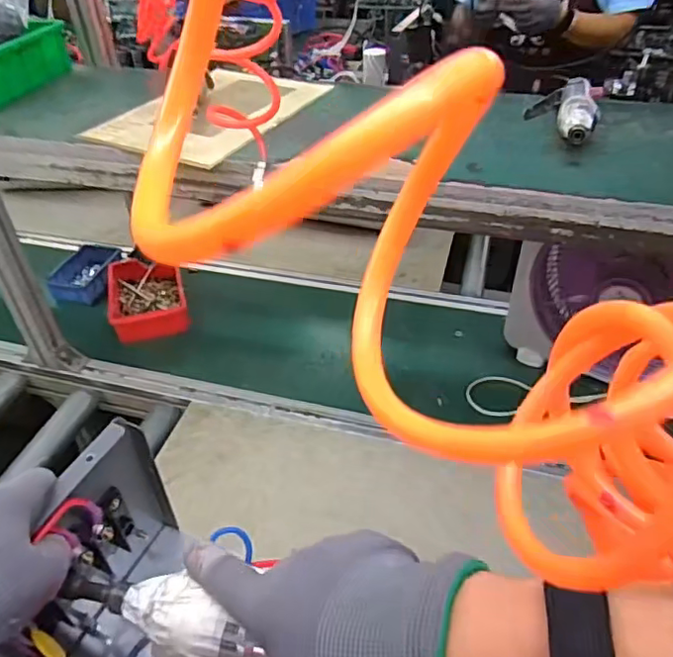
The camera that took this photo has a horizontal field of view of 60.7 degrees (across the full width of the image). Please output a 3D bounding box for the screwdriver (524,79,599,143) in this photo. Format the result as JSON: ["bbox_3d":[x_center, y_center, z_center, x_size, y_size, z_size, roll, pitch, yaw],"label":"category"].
[{"bbox_3d":[0.278,-0.267,0.706,0.079,0.043,0.177,7,41,10],"label":"screwdriver"}]

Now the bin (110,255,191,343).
[{"bbox_3d":[-0.356,-0.060,1.083,0.131,0.055,0.198,-13,42,-12],"label":"bin"}]

